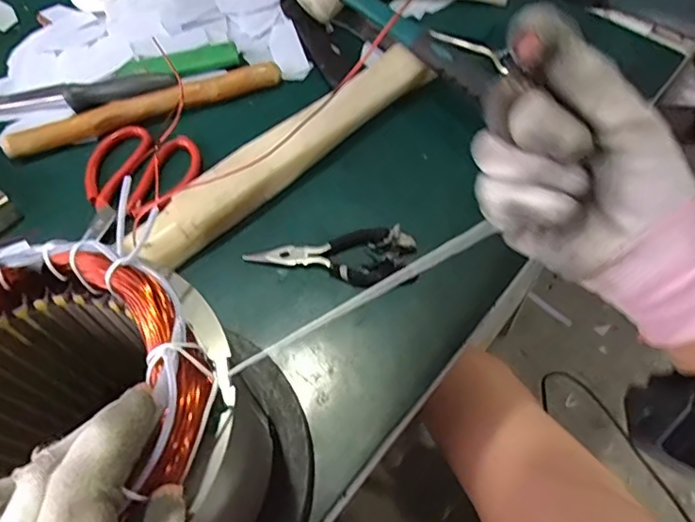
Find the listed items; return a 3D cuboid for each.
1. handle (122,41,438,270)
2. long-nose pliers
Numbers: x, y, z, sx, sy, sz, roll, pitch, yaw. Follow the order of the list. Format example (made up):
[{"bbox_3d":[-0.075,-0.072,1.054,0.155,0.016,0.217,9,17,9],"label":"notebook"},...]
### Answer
[{"bbox_3d":[-0.048,-0.088,0.454,0.292,0.041,0.048,-37,65,-17],"label":"handle"},{"bbox_3d":[-0.011,-0.001,0.422,0.126,0.024,0.042,-2,59,1],"label":"long-nose pliers"}]

